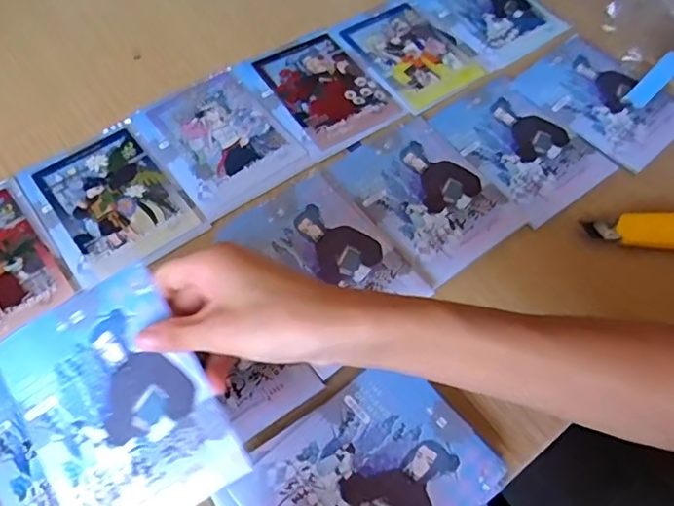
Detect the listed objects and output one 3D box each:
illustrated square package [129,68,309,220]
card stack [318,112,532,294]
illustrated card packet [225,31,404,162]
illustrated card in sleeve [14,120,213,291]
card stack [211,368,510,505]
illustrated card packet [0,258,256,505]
[{"bbox_3d":[-0.108,-0.105,0.516,0.109,0.006,0.138,-35,68,-19],"label":"illustrated square package"},{"bbox_3d":[0.072,-0.051,0.486,0.107,0.011,0.145,-32,67,-17],"label":"card stack"},{"bbox_3d":[-0.016,-0.156,0.545,0.110,0.006,0.139,-30,66,-17],"label":"illustrated card packet"},{"bbox_3d":[-0.189,-0.046,0.476,0.107,0.004,0.143,-35,68,-19],"label":"illustrated card in sleeve"},{"bbox_3d":[0.015,0.150,0.364,0.160,0.018,0.114,-32,67,-17],"label":"card stack"},{"bbox_3d":[-0.130,0.090,0.338,0.107,0.005,0.142,-32,79,-2],"label":"illustrated card packet"}]

